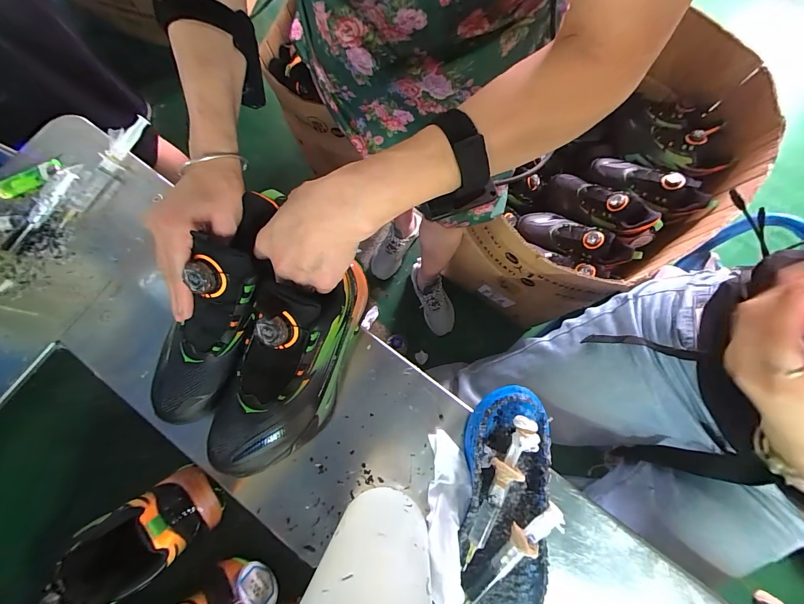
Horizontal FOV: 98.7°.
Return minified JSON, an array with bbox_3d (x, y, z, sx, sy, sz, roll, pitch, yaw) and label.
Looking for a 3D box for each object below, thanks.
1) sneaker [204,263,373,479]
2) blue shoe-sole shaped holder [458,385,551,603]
[{"bbox_3d":[-0.117,0.062,0.343,0.100,0.125,0.227,22,80,6],"label":"sneaker"},{"bbox_3d":[0.101,0.226,0.345,0.092,0.037,0.271,11,79,3],"label":"blue shoe-sole shaped holder"}]

